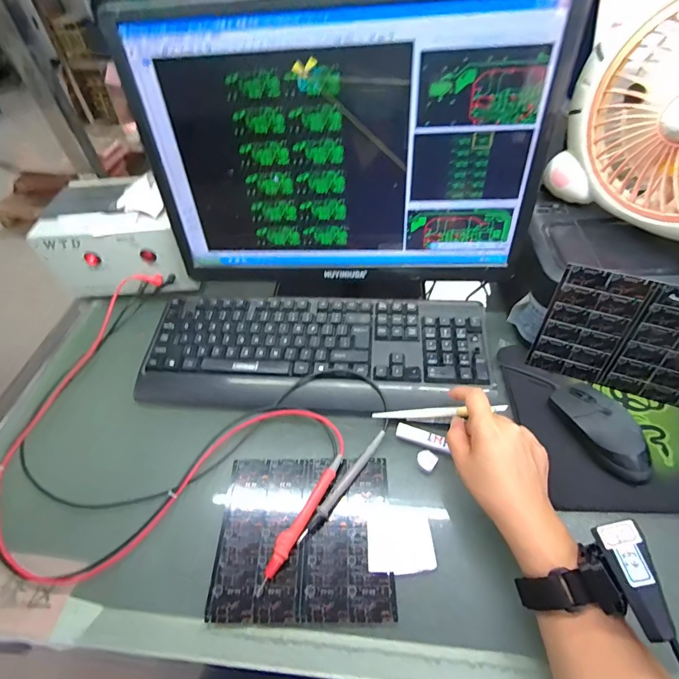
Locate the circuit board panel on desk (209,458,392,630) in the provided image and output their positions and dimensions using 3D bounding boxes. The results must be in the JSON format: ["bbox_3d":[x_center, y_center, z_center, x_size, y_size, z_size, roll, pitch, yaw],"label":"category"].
[{"bbox_3d":[-0.034,0.188,0.387,0.162,0.006,0.144,-2,50,2],"label":"circuit board panel on desk"}]

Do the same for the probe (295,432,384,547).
[{"bbox_3d":[0.006,0.150,0.414,0.012,0.011,0.141,28,57,24],"label":"probe"}]

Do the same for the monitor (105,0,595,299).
[{"bbox_3d":[0.003,-0.187,0.452,0.430,0.312,0.065,2,50,5],"label":"monitor"}]

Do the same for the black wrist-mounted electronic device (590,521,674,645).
[{"bbox_3d":[0.205,0.166,0.277,0.030,0.016,0.070,-9,61,15],"label":"black wrist-mounted electronic device"}]

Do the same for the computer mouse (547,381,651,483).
[{"bbox_3d":[0.283,0.095,0.426,0.053,0.031,0.116,-18,52,-12],"label":"computer mouse"}]

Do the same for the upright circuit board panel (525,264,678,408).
[{"bbox_3d":[0.318,-0.001,0.440,0.165,0.141,0.006,17,41,18],"label":"upright circuit board panel"}]

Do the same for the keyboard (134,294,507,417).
[{"bbox_3d":[-0.029,0.014,0.511,0.431,0.037,0.161,2,50,5],"label":"keyboard"}]

